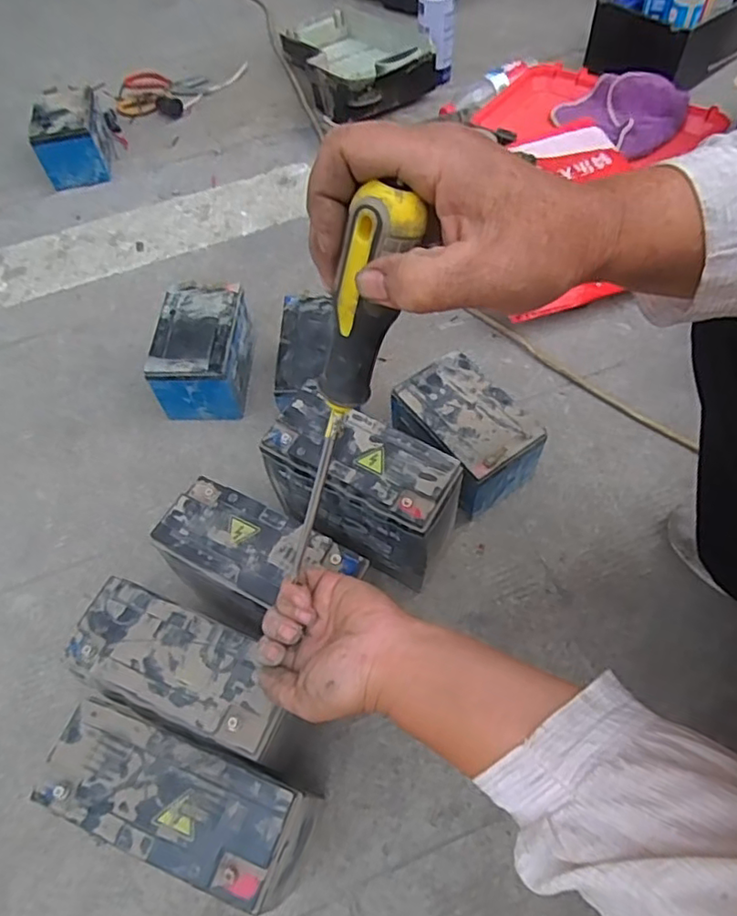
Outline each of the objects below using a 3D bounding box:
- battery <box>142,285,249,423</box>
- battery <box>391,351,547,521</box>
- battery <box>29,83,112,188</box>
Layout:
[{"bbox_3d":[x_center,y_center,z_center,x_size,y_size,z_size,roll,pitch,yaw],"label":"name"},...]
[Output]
[{"bbox_3d":[-0.206,-0.135,0.793,0.115,0.103,0.155,0,59,4],"label":"battery"},{"bbox_3d":[0.109,-0.021,0.692,0.105,0.107,0.148,-36,63,-17],"label":"battery"},{"bbox_3d":[-0.531,-0.571,1.088,0.106,0.100,0.161,-12,58,-3],"label":"battery"}]

